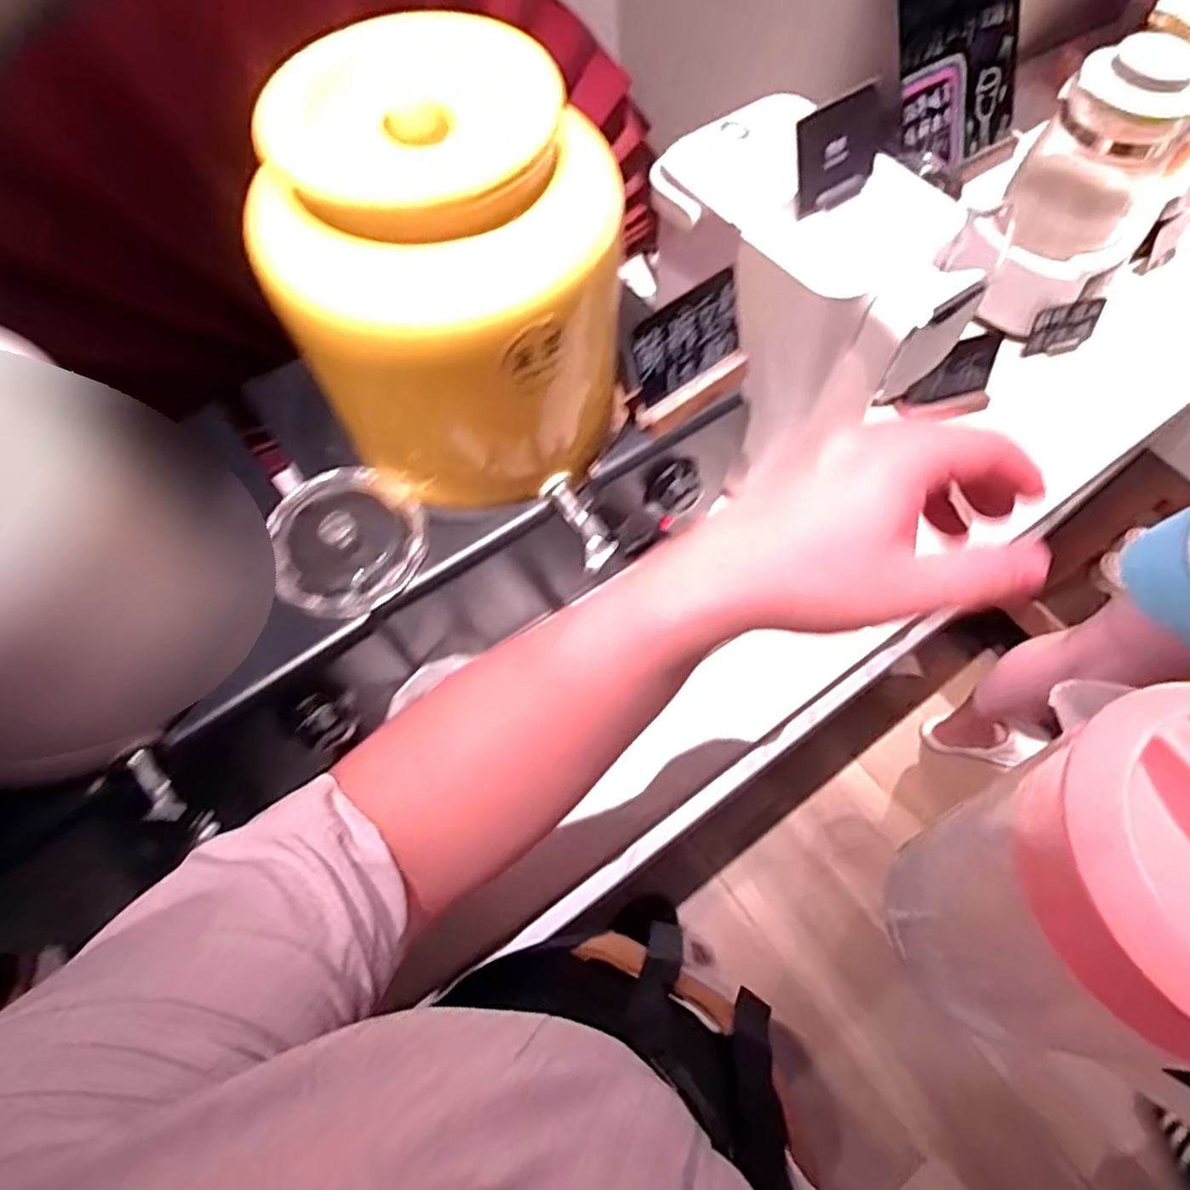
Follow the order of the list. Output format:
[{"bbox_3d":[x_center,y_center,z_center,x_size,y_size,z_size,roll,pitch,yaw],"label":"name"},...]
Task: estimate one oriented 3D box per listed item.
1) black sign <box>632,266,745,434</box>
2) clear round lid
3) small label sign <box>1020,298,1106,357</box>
[{"bbox_3d":[0.073,-0.185,0.529,0.105,0.089,0.018,-36,47,-19],"label":"black sign"},{"bbox_3d":[-0.182,-0.041,0.506,0.112,0.044,0.116,-3,66,7],"label":"clear round lid"},{"bbox_3d":[0.562,-0.319,0.820,0.087,0.058,0.004,-9,39,-7],"label":"small label sign"}]

